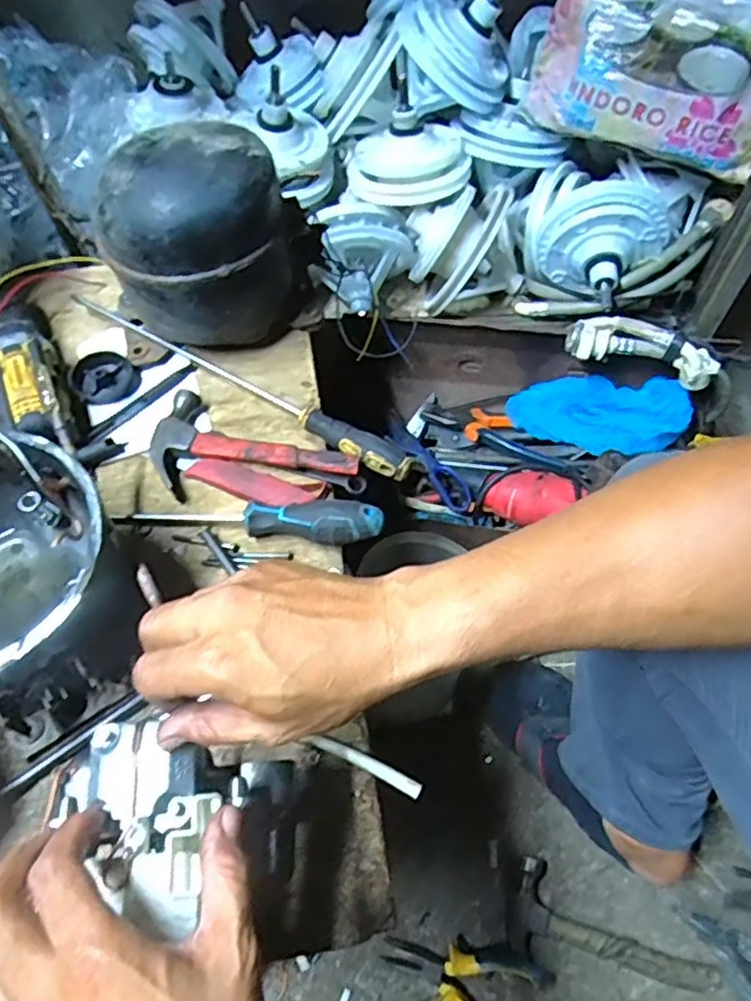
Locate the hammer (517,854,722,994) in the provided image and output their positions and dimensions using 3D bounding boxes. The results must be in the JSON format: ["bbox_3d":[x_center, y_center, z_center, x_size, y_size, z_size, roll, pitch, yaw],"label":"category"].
[{"bbox_3d":[0.245,0.433,0.673,0.195,0.028,0.085,8,61,6],"label":"hammer"}]

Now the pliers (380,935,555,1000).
[{"bbox_3d":[0.089,0.465,0.646,0.156,0.035,0.075,22,63,13],"label":"pliers"}]

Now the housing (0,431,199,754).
[{"bbox_3d":[-0.268,0.055,0.462,0.191,0.119,0.172,18,63,11],"label":"housing"}]

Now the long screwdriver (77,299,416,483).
[{"bbox_3d":[-0.129,-0.113,0.611,0.370,0.022,0.024,29,66,17],"label":"long screwdriver"}]

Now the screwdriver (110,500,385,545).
[{"bbox_3d":[-0.103,0.013,0.536,0.217,0.036,0.030,6,61,5],"label":"screwdriver"}]

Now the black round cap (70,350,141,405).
[{"bbox_3d":[-0.259,-0.119,0.626,0.056,0.014,0.063,-33,65,-16],"label":"black round cap"}]

